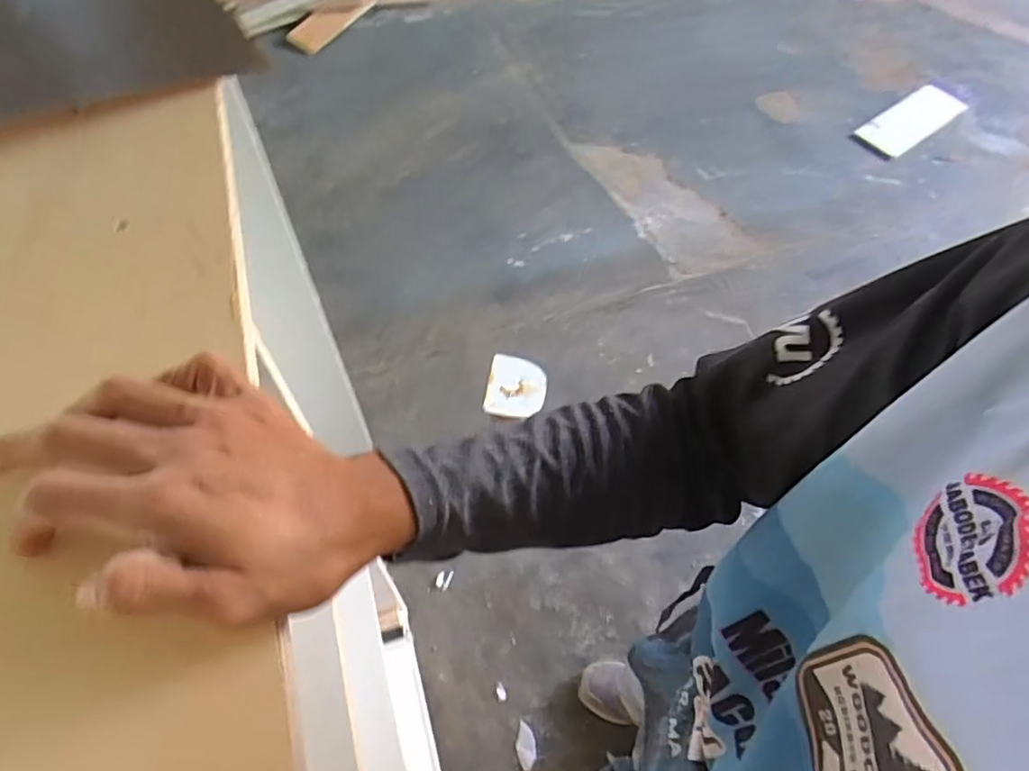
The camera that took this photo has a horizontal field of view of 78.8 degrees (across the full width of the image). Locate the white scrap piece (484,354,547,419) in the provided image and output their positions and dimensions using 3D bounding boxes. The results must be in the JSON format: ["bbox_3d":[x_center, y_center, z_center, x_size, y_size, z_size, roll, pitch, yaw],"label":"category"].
[{"bbox_3d":[0.005,0.004,1.334,0.120,0.019,0.141,11,68,1],"label":"white scrap piece"}]

